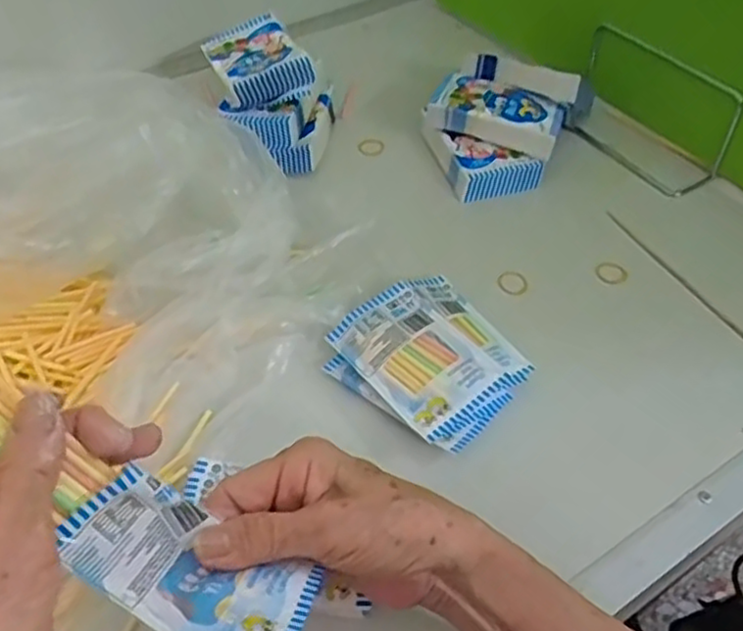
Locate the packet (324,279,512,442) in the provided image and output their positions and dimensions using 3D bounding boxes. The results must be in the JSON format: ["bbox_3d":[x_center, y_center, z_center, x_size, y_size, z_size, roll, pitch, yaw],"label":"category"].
[{"bbox_3d":[0.027,0.024,0.454,0.065,0.016,0.102,-30,56,-24],"label":"packet"}]

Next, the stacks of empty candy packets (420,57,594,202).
[{"bbox_3d":[0.105,-0.164,0.607,0.115,0.059,0.144,24,53,19],"label":"stacks of empty candy packets"}]

